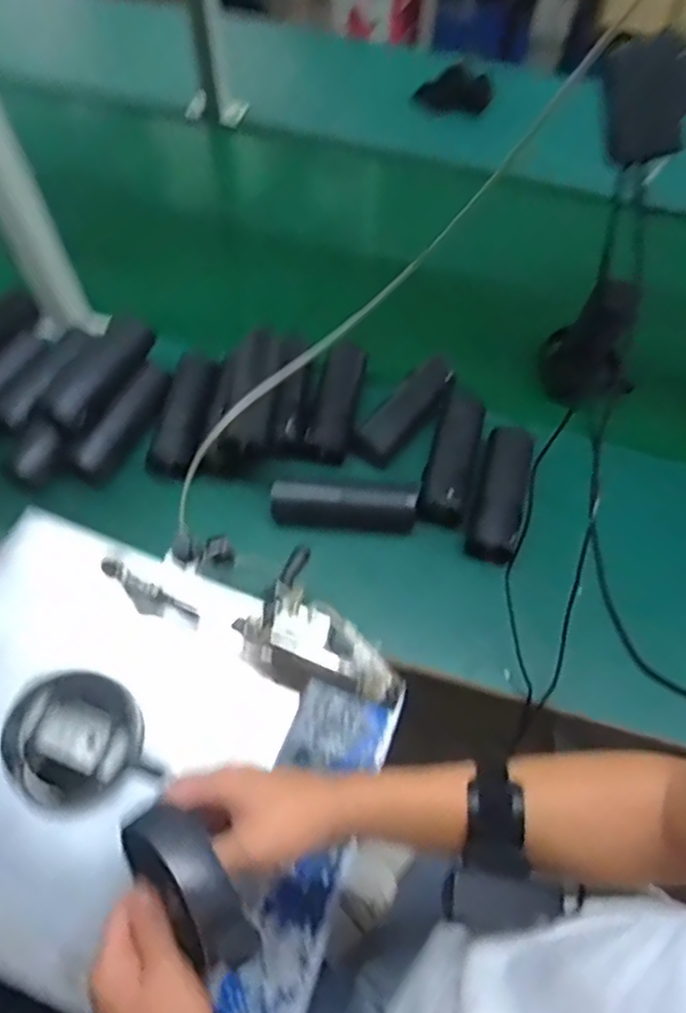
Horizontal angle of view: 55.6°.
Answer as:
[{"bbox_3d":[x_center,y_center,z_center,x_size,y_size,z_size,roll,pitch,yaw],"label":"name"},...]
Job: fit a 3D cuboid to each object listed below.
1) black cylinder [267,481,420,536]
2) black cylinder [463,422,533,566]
[{"bbox_3d":[0.002,0.000,0.746,0.165,0.050,0.048,2,61,-1],"label":"black cylinder"},{"bbox_3d":[0.181,-0.018,0.749,0.060,0.063,0.166,16,62,7],"label":"black cylinder"}]

